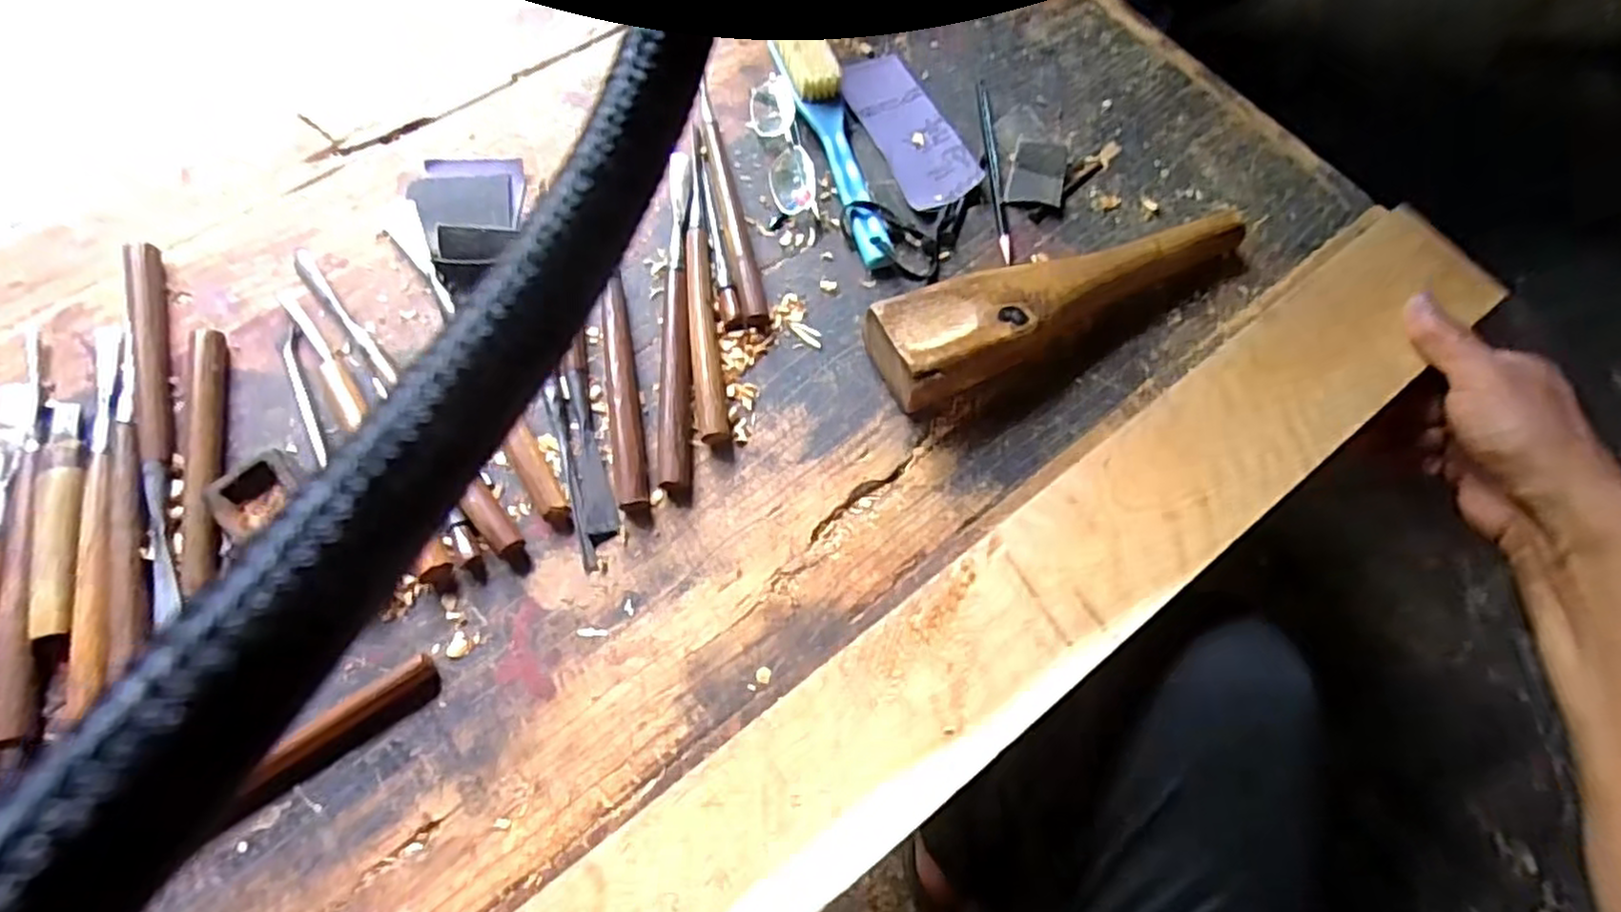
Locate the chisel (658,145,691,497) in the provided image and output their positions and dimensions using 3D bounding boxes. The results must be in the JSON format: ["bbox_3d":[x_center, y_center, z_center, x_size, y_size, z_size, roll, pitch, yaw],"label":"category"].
[{"bbox_3d":[-0.089,-0.101,0.479,0.019,0.015,0.253,-2,69,-4],"label":"chisel"}]

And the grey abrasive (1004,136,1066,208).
[{"bbox_3d":[0.170,-0.211,0.537,0.040,0.014,0.055,16,69,3],"label":"grey abrasive"}]

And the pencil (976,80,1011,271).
[{"bbox_3d":[0.138,-0.219,0.539,0.010,0.004,0.169,0,69,-3],"label":"pencil"}]

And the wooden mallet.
[{"bbox_3d":[0.170,-0.108,0.475,0.270,0.047,0.062,-23,72,-11],"label":"wooden mallet"}]

